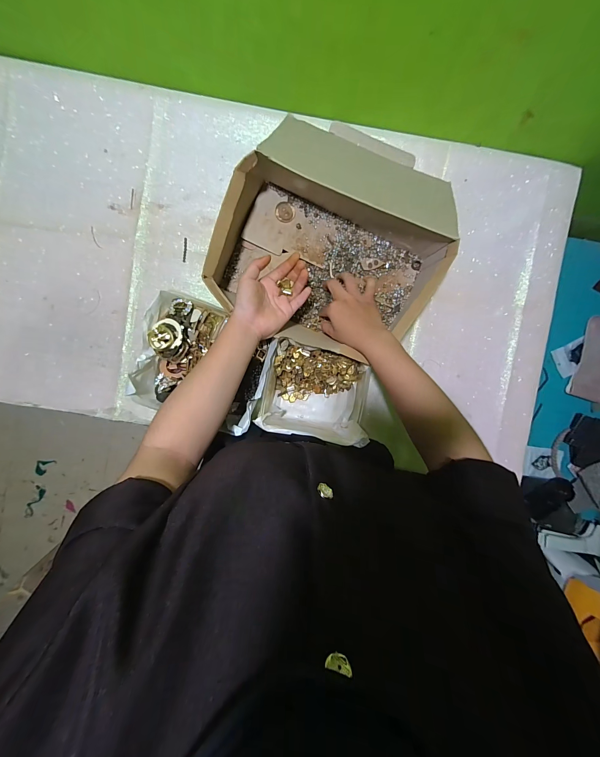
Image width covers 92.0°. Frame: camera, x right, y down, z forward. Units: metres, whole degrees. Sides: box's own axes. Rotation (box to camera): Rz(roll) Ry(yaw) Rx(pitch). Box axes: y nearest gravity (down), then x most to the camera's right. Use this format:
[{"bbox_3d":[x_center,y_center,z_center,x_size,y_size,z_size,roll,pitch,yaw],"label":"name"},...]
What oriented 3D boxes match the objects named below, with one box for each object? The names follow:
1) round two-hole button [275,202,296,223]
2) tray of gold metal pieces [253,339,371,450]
[{"bbox_3d":[-0.026,-0.288,0.504,0.034,0.004,0.033,0,93,-2],"label":"round two-hole button"},{"bbox_3d":[0.032,0.027,0.507,0.186,0.082,0.146,16,92,-2],"label":"tray of gold metal pieces"}]

